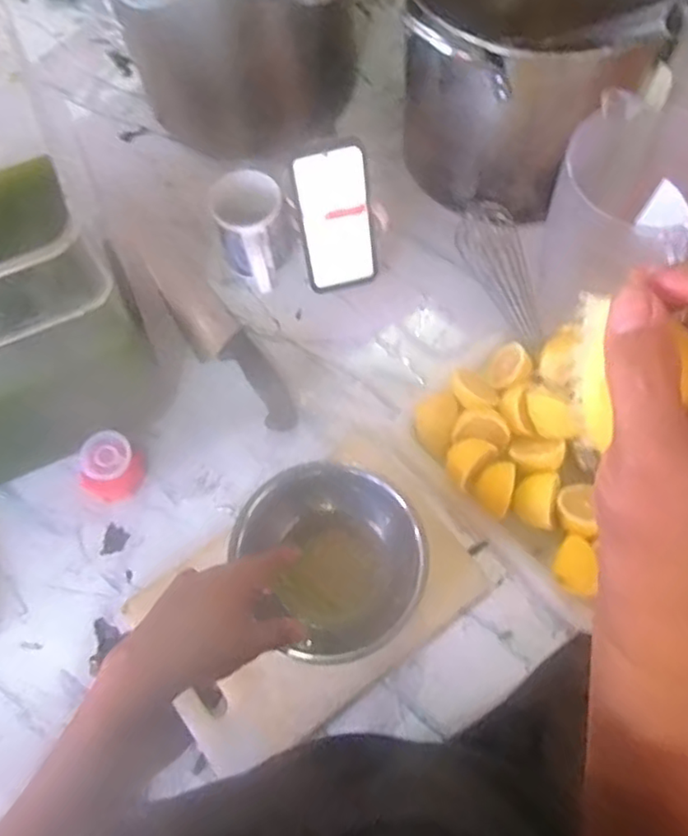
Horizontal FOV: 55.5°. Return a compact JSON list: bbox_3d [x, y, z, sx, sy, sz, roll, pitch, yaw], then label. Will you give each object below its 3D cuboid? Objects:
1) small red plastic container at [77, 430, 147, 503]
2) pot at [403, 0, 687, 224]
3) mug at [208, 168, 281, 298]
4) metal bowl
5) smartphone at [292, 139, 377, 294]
[{"bbox_3d":[-0.240,0.050,0.670,0.060,0.036,0.061,30,72,15],"label":"small red plastic container"},{"bbox_3d":[0.189,-0.417,0.722,0.270,0.217,0.320,11,68,8],"label":"pot"},{"bbox_3d":[-0.099,-0.205,0.721,0.075,0.070,0.108,-19,67,-5],"label":"mug"},{"bbox_3d":[-0.009,0.126,0.603,0.153,0.057,0.167,-1,67,3],"label":"metal bowl"},{"bbox_3d":[-0.007,-0.208,0.695,0.075,0.165,0.009,-17,52,-6],"label":"smartphone"}]

